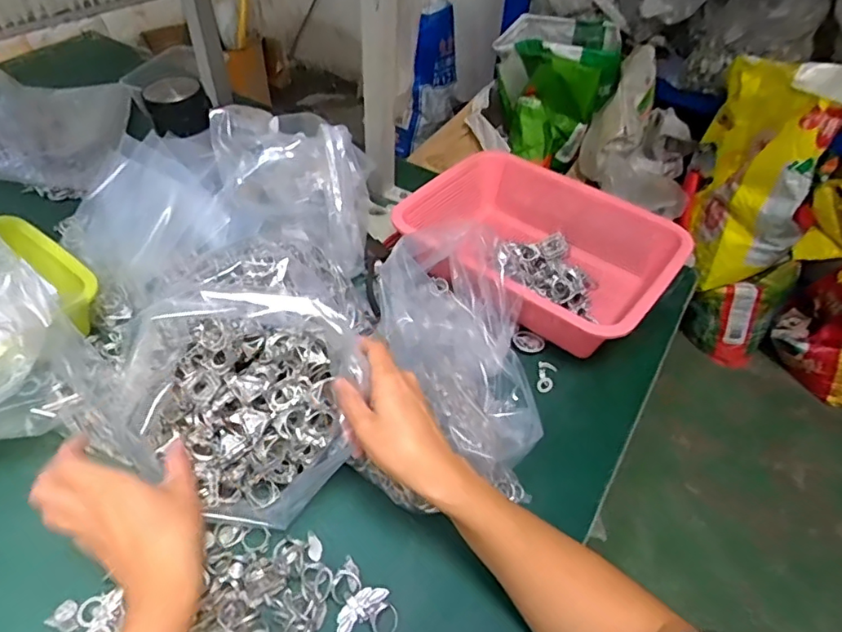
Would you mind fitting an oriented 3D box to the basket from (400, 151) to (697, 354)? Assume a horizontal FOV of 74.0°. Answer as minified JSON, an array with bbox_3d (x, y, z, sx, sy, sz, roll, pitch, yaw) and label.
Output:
[{"bbox_3d":[0.140,-0.076,0.681,0.293,0.086,0.218,33,52,23],"label":"basket"}]

